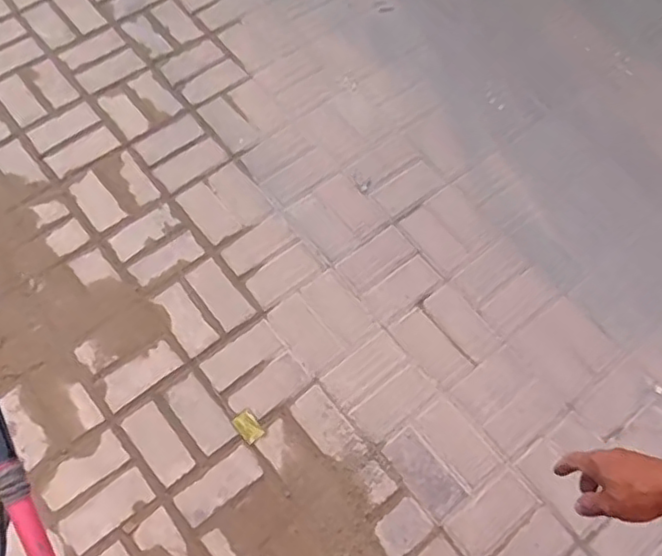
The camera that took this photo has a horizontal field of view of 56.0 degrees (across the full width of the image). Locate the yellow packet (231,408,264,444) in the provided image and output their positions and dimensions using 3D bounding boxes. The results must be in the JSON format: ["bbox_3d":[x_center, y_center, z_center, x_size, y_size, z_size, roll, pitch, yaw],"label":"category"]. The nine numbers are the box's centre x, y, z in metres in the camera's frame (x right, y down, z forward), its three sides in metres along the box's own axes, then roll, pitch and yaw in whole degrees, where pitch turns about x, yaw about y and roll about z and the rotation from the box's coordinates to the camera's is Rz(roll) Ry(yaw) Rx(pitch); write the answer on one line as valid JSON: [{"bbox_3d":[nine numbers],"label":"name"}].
[{"bbox_3d":[-0.185,0.332,1.393,0.048,0.013,0.067,-33,70,-18],"label":"yellow packet"}]

